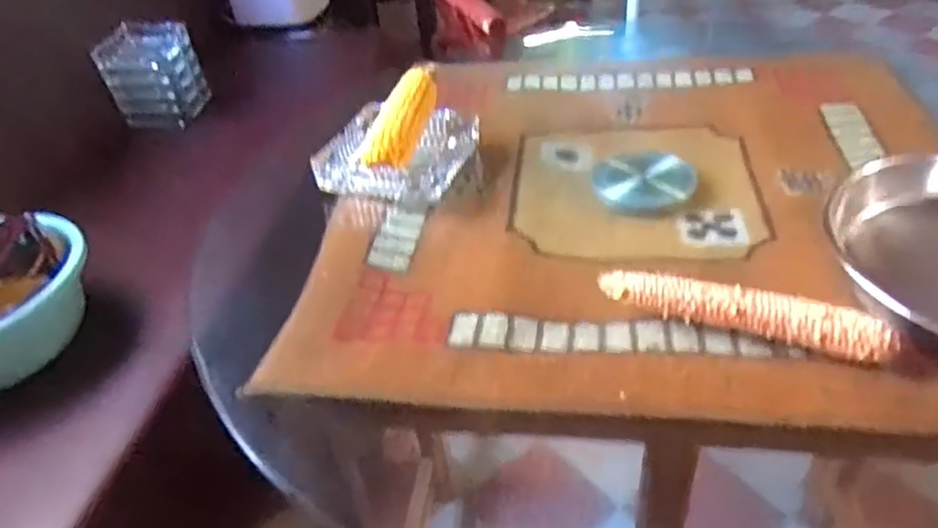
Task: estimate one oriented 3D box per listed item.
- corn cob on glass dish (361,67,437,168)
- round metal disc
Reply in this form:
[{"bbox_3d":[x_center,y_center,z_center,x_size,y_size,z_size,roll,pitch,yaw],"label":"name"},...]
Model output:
[{"bbox_3d":[-0.073,-0.168,0.746,0.049,0.040,0.162,10,54,19],"label":"corn cob on glass dish"},{"bbox_3d":[0.195,-0.093,0.726,0.111,0.021,0.111,-4,39,3],"label":"round metal disc"}]

